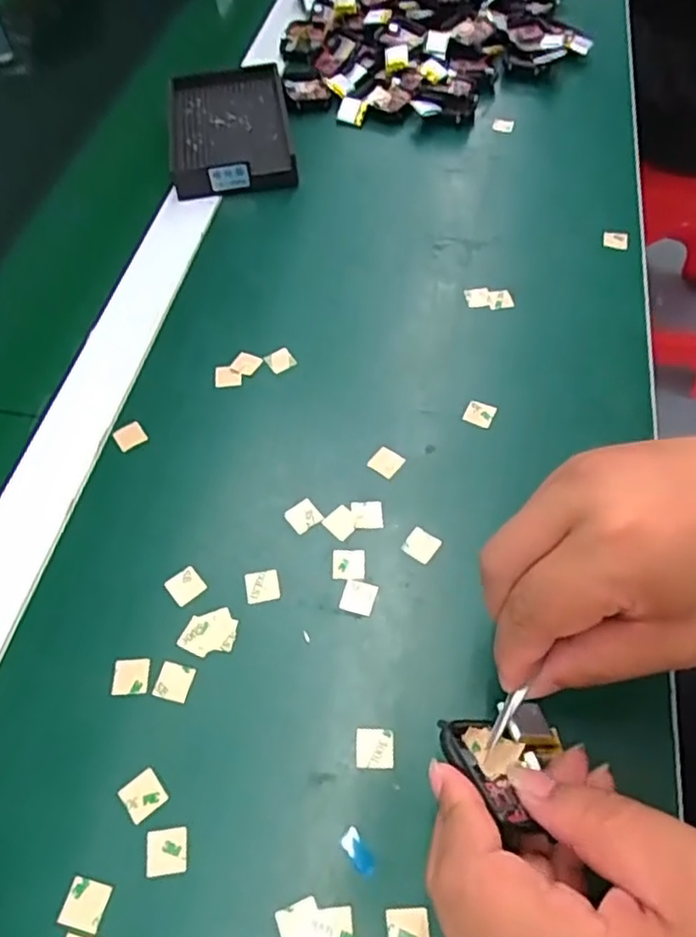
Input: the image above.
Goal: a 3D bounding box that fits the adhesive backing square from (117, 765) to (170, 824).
[{"bbox_3d":[-0.084,0.134,0.268,0.016,0.004,0.016,-35,62,-20],"label":"adhesive backing square"}]

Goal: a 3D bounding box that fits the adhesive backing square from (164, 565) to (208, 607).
[{"bbox_3d":[-0.079,0.056,0.317,0.016,0.004,0.017,-35,65,-19],"label":"adhesive backing square"}]

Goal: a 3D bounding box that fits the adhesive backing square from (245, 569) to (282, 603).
[{"bbox_3d":[-0.041,0.056,0.316,0.016,0.004,0.016,-10,55,-3],"label":"adhesive backing square"}]

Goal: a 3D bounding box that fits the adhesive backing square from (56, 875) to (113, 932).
[{"bbox_3d":[-0.100,0.165,0.249,0.016,0.004,0.015,13,57,7],"label":"adhesive backing square"}]

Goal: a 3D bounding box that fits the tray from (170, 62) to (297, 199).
[{"bbox_3d":[-0.093,-0.268,0.516,0.089,0.025,0.147,-9,57,-3],"label":"tray"}]

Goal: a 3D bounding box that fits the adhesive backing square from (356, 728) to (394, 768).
[{"bbox_3d":[0.012,0.117,0.275,0.015,0.004,0.015,0,57,2],"label":"adhesive backing square"}]

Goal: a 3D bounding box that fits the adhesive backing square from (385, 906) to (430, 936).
[{"bbox_3d":[0.022,0.171,0.241,0.016,0.004,0.016,-4,57,1],"label":"adhesive backing square"}]

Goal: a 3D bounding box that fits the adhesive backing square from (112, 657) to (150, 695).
[{"bbox_3d":[-0.097,0.093,0.294,0.016,0.004,0.016,-3,58,-2],"label":"adhesive backing square"}]

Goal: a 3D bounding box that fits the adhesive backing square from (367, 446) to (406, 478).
[{"bbox_3d":[0.020,-0.004,0.352,0.016,0.004,0.016,32,72,23],"label":"adhesive backing square"}]

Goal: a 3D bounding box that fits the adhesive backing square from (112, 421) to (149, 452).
[{"bbox_3d":[-0.122,-0.018,0.366,0.016,0.004,0.017,-31,61,-16],"label":"adhesive backing square"}]

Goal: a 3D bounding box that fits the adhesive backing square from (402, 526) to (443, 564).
[{"bbox_3d":[0.037,0.038,0.326,0.015,0.004,0.015,32,66,21],"label":"adhesive backing square"}]

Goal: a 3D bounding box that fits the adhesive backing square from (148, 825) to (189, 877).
[{"bbox_3d":[-0.071,0.150,0.257,0.016,0.004,0.016,-7,54,-3],"label":"adhesive backing square"}]

